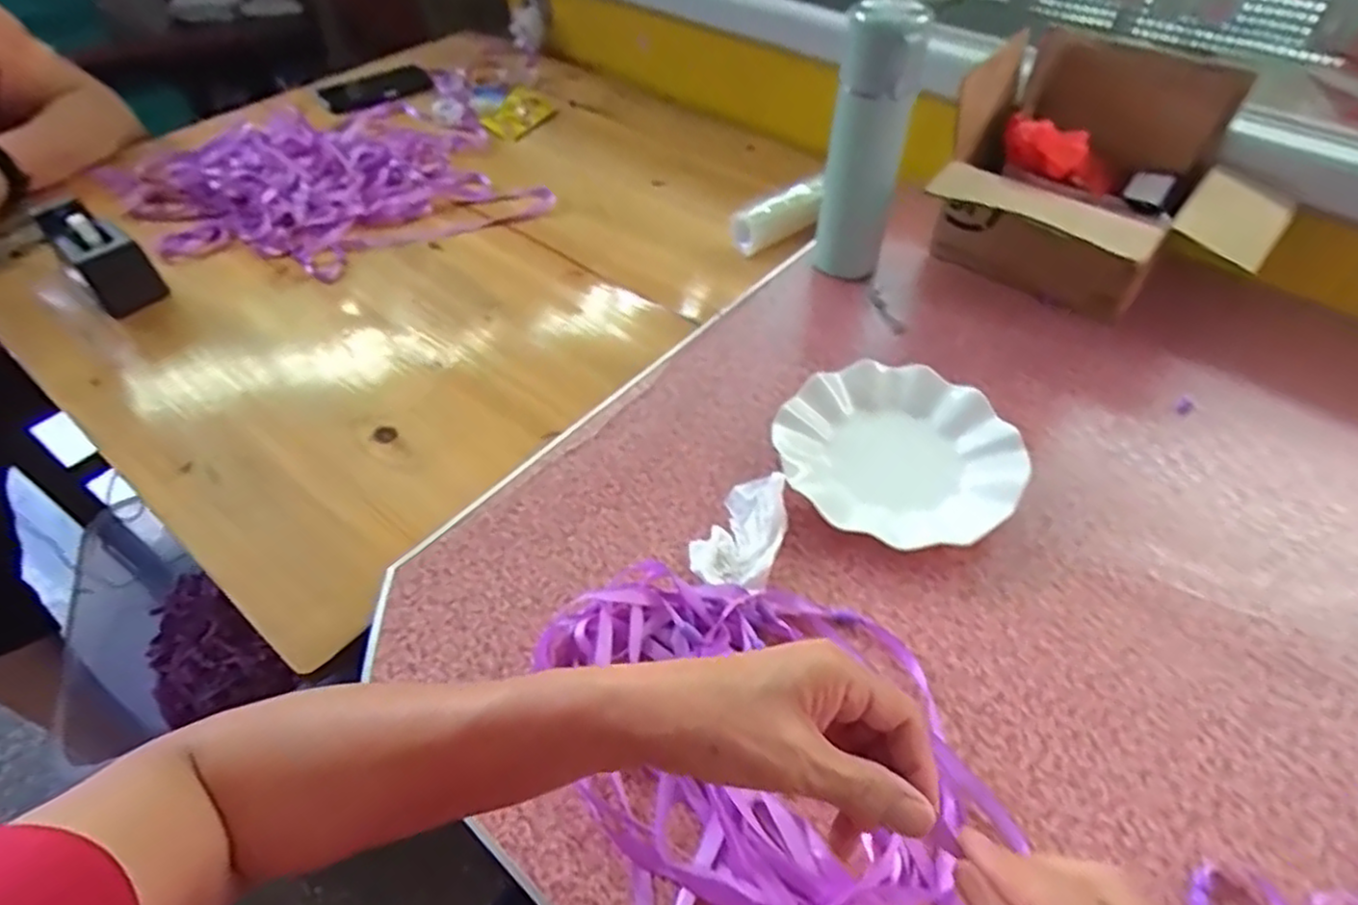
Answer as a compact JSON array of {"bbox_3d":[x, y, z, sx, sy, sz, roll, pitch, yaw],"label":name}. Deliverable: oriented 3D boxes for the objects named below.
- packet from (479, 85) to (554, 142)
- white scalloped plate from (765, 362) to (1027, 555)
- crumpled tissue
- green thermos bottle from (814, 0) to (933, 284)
[{"bbox_3d":[-0.232,-0.483,1.019,0.060,0.011,0.091,39,75,-5],"label":"packet"},{"bbox_3d":[0.172,-0.001,0.565,0.180,0.025,0.167,0,50,1],"label":"white scalloped plate"},{"bbox_3d":[0.046,0.057,0.521,0.057,0.024,0.093,17,52,15],"label":"crumpled tissue"},{"bbox_3d":[0.172,-0.268,0.661,0.064,0.253,0.058,6,50,6],"label":"green thermos bottle"}]

